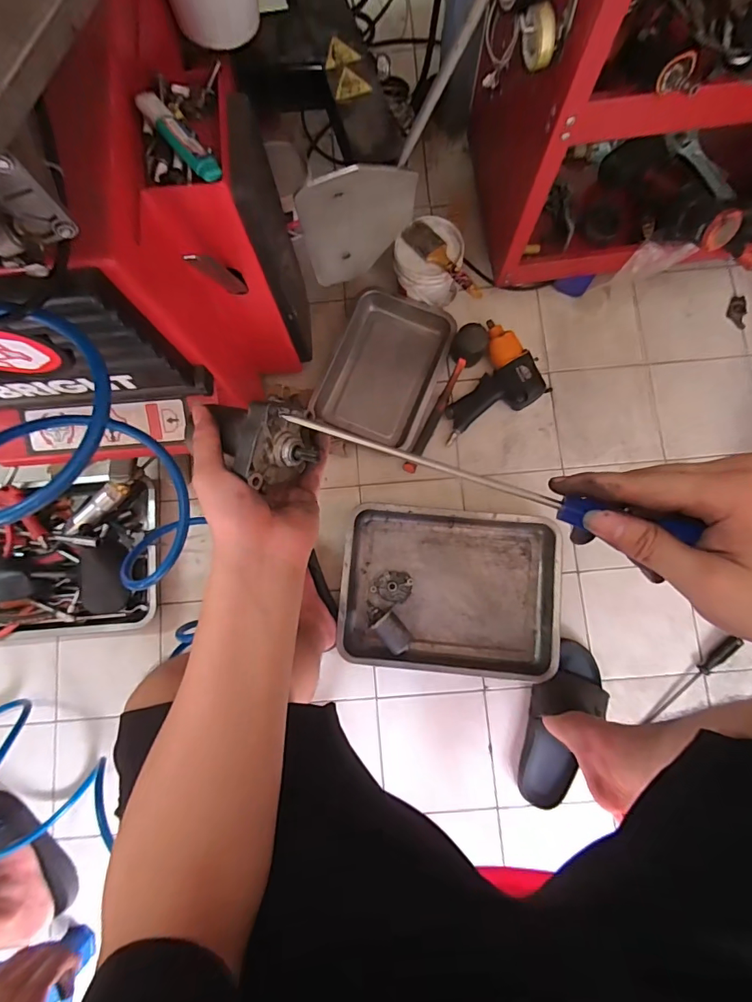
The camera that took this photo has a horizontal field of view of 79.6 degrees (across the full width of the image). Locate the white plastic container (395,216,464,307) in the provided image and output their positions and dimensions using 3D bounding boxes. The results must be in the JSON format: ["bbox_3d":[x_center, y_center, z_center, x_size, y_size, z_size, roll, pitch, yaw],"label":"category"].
[{"bbox_3d":[0.102,-0.453,0.878,0.120,0.135,0.126,0,82,1],"label":"white plastic container"}]

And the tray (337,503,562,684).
[{"bbox_3d":[0.133,0.166,0.829,0.385,0.048,0.294,4,82,2],"label":"tray"}]

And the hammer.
[{"bbox_3d":[0.132,-0.188,0.860,0.064,0.092,0.290,23,83,4],"label":"hammer"}]

